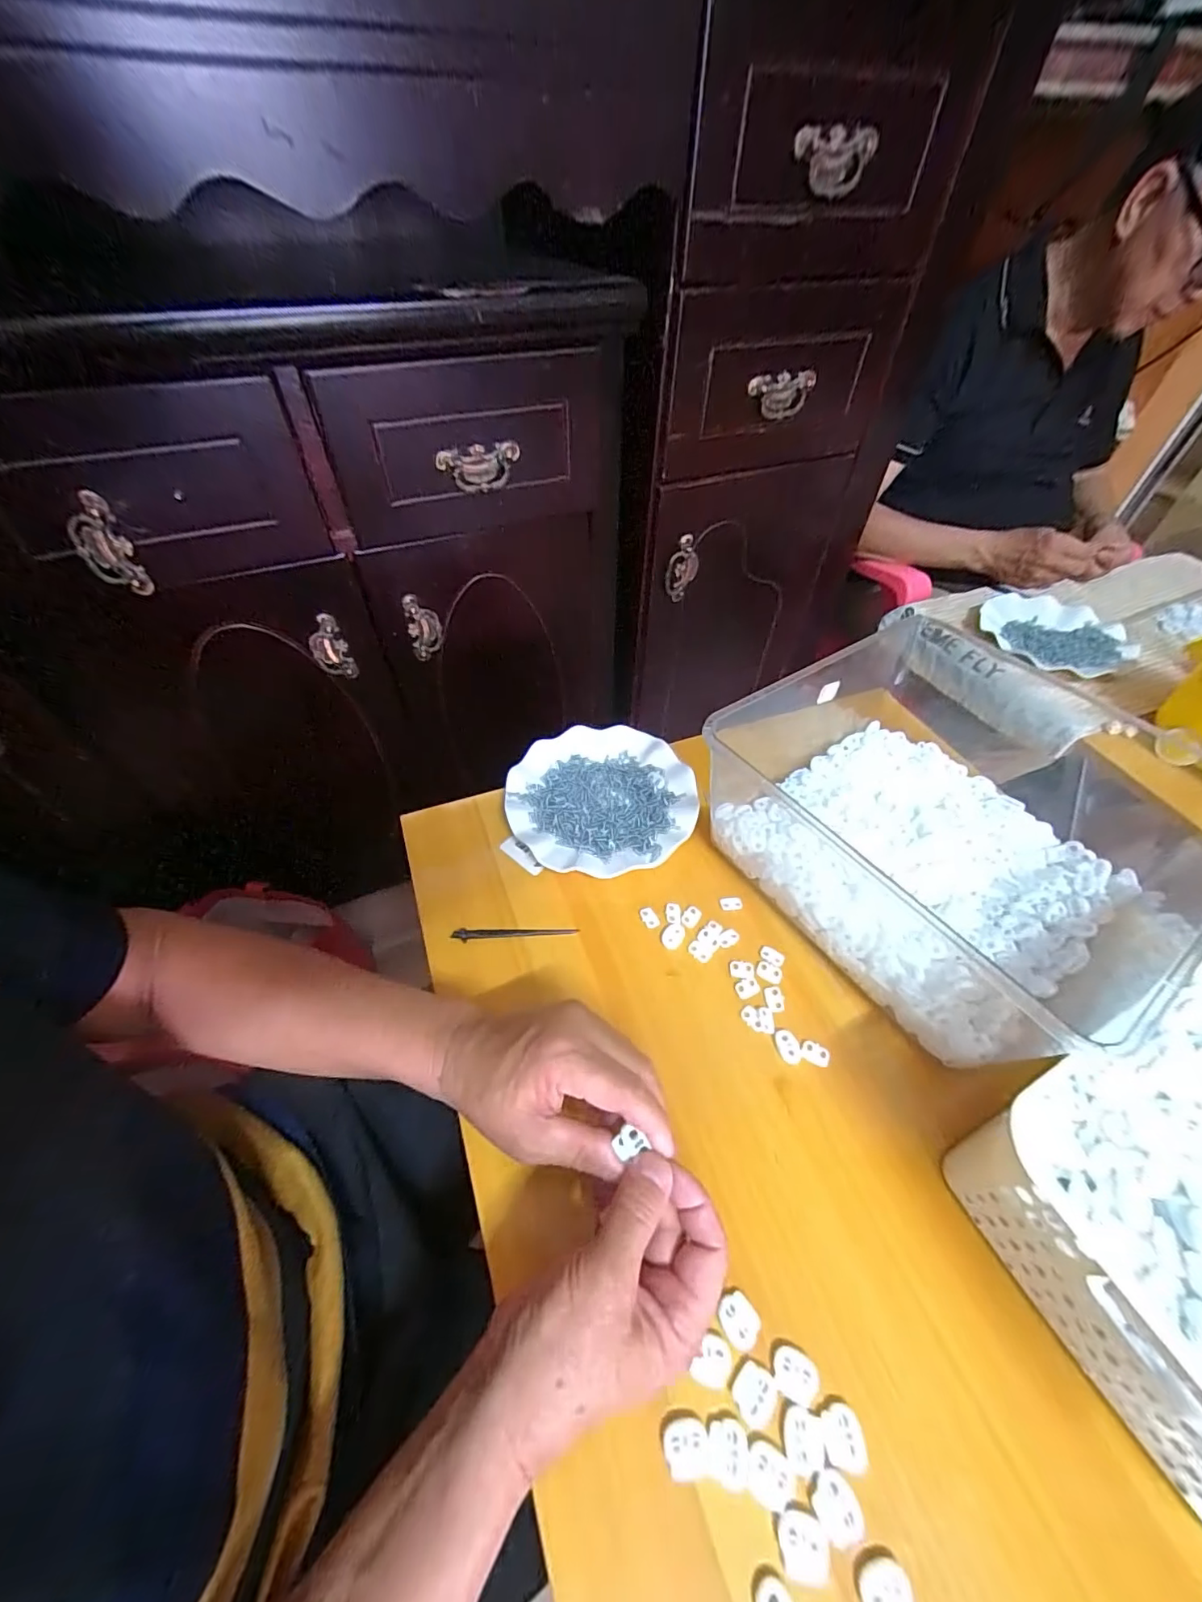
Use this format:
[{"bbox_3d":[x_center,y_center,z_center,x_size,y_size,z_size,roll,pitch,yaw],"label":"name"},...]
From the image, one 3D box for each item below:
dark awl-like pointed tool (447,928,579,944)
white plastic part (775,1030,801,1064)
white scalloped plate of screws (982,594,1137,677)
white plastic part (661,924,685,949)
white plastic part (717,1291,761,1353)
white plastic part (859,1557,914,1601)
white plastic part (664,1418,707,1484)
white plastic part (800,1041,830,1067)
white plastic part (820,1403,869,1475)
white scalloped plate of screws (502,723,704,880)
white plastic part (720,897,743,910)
[{"bbox_3d":[-0.072,0.111,0.447,0.102,0.004,0.009,-1,50,-3],"label":"dark awl-like pointed tool"},{"bbox_3d":[0.138,0.180,0.392,0.016,0.004,0.023,-12,51,-12],"label":"white plastic part"},{"bbox_3d":[0.612,-0.228,0.730,0.163,0.024,0.177,1,50,-1],"label":"white scalloped plate of screws"},{"bbox_3d":[0.061,0.113,0.448,0.017,0.005,0.024,21,52,15],"label":"white plastic part"},{"bbox_3d":[0.077,0.288,0.297,0.020,0.004,0.022,-36,60,-27],"label":"white plastic part"},{"bbox_3d":[0.129,0.358,0.241,0.022,0.004,0.021,5,50,3],"label":"white plastic part"},{"bbox_3d":[0.042,0.323,0.266,0.021,0.004,0.021,1,50,-1],"label":"white plastic part"},{"bbox_3d":[0.157,0.184,0.391,0.020,0.004,0.014,20,52,15],"label":"white plastic part"},{"bbox_3d":[0.123,0.323,0.271,0.021,0.004,0.024,2,50,0],"label":"white plastic part"},{"bbox_3d":[0.002,-0.004,0.529,0.178,0.018,0.176,-22,54,-19],"label":"white scalloped plate of screws"},{"bbox_3d":[0.115,0.090,0.472,0.020,0.005,0.012,2,50,0],"label":"white plastic part"}]

